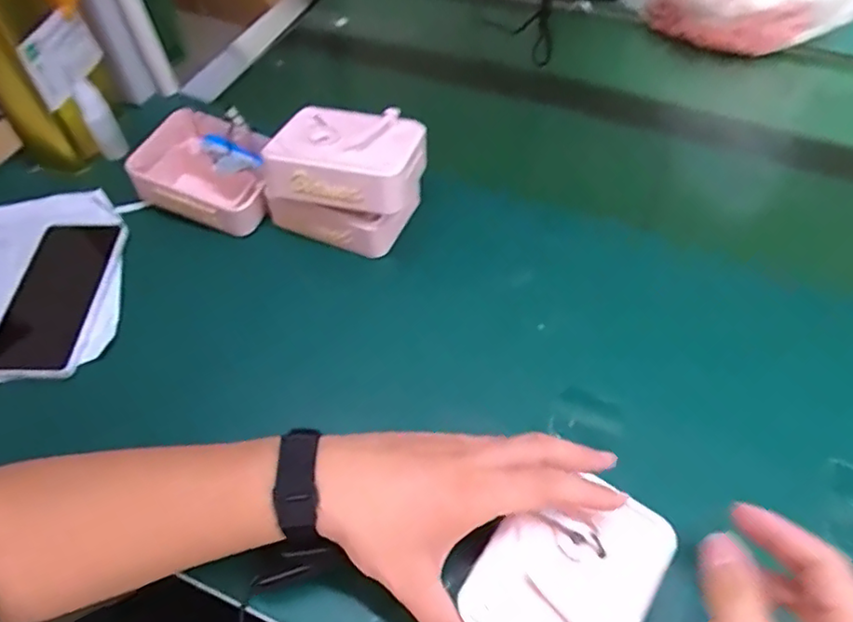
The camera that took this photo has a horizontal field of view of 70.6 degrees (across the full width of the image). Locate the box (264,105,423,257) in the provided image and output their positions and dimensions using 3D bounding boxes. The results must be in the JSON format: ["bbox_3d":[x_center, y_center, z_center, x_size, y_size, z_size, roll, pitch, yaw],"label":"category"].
[{"bbox_3d":[-0.073,-0.123,0.548,0.134,0.091,0.094,13,54,11],"label":"box"}]

